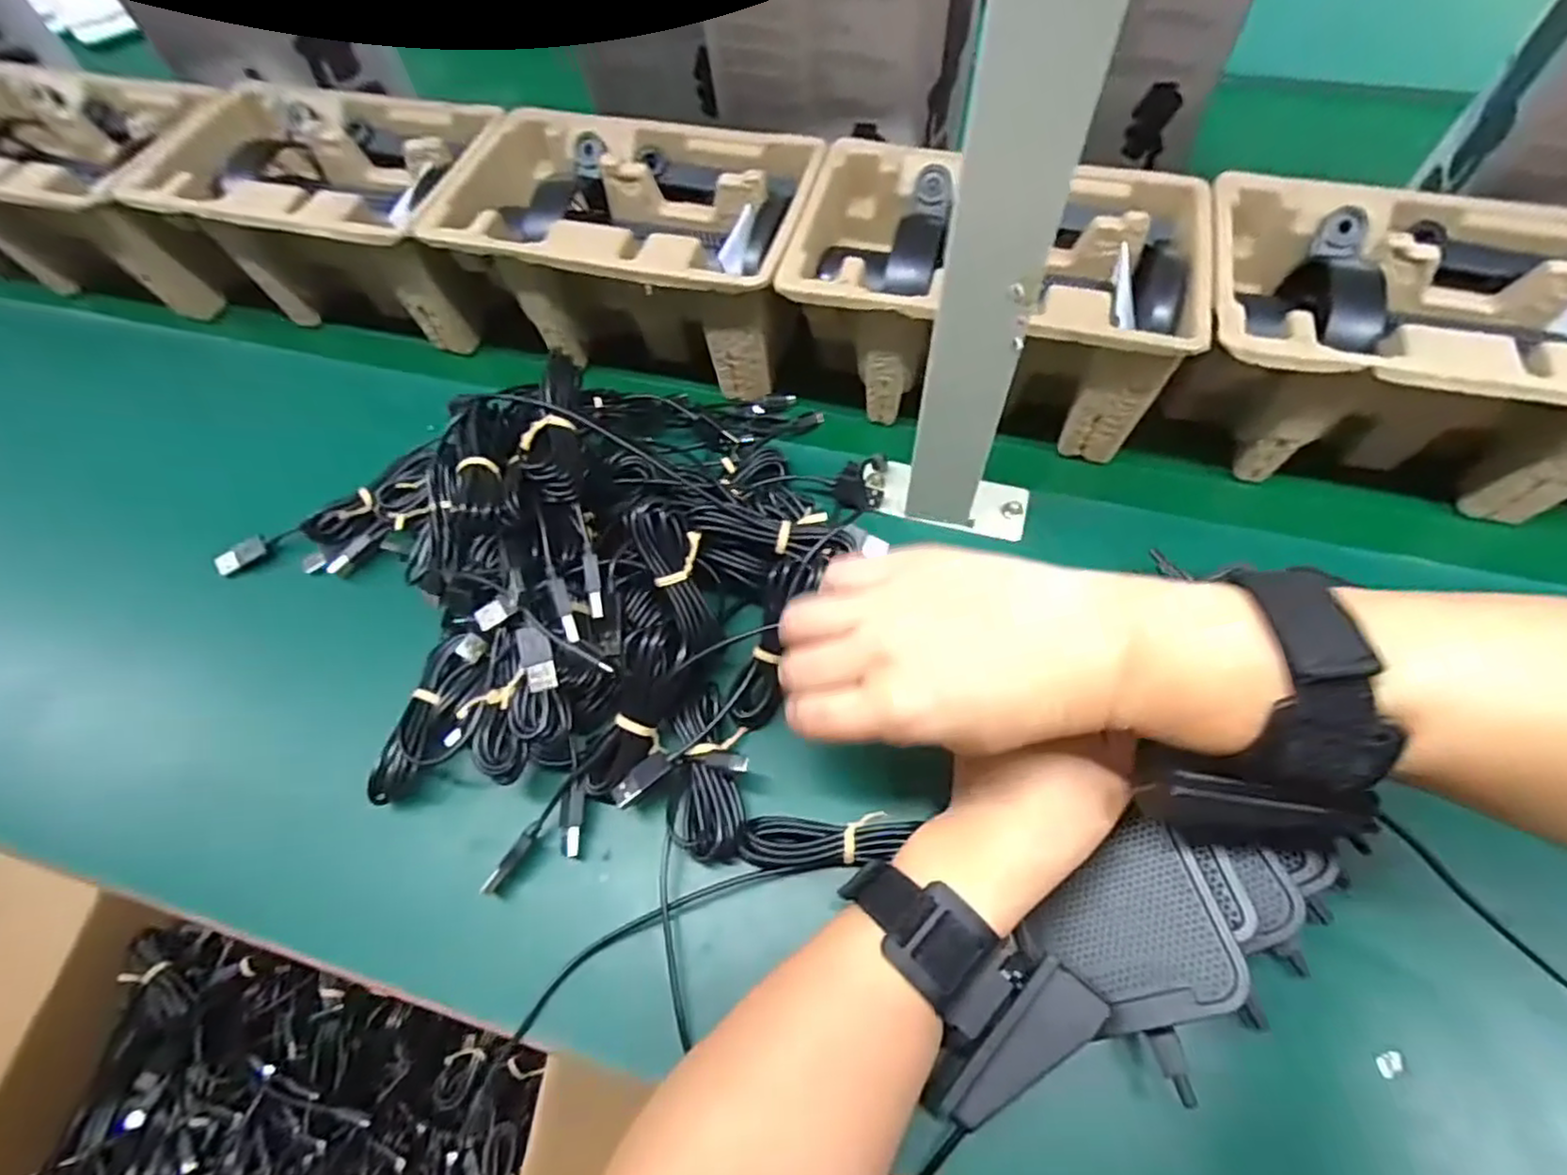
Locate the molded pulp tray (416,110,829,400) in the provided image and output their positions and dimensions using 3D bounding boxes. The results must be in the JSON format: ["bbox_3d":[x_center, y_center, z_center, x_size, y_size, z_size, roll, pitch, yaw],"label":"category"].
[{"bbox_3d":[-0.098,-0.226,0.483,0.233,0.106,0.153,10,62,10],"label":"molded pulp tray"}]

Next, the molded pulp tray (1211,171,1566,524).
[{"bbox_3d":[0.351,-0.137,0.405,0.227,0.103,0.148,12,62,11],"label":"molded pulp tray"}]

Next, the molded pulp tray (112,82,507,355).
[{"bbox_3d":[-0.313,-0.269,0.516,0.224,0.104,0.152,12,62,11],"label":"molded pulp tray"}]

